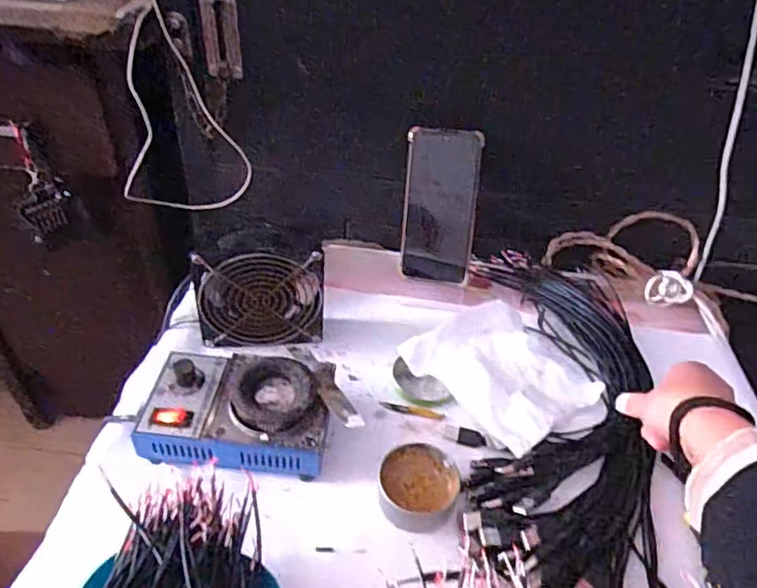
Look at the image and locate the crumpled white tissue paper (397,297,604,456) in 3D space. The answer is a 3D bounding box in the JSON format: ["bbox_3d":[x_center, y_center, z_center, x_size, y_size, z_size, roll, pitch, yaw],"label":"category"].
[{"bbox_3d":[0.127,0.073,0.560,0.140,0.025,0.159,-24,50,-29],"label":"crumpled white tissue paper"}]

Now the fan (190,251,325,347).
[{"bbox_3d":[-0.111,0.006,0.551,0.118,0.099,0.029,-5,44,-12],"label":"fan"}]

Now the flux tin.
[{"bbox_3d":[0.033,0.153,0.467,0.061,0.026,0.062,3,43,-3],"label":"flux tin"}]

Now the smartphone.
[{"bbox_3d":[0.068,-0.095,0.642,0.080,0.166,0.011,10,16,16],"label":"smartphone"}]

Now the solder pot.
[{"bbox_3d":[-0.117,0.103,0.491,0.146,0.059,0.104,7,43,1],"label":"solder pot"}]

